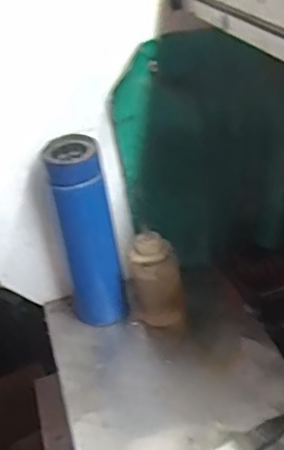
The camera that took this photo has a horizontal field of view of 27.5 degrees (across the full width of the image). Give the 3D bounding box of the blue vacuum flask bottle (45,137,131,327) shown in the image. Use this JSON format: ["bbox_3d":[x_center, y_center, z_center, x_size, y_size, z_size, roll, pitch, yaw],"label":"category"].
[{"bbox_3d":[-0.062,0.012,0.666,0.069,0.216,0.061,-12,32,0],"label":"blue vacuum flask bottle"}]

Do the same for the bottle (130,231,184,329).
[{"bbox_3d":[0.015,0.063,0.665,0.058,0.112,0.046,-12,32,0],"label":"bottle"}]

